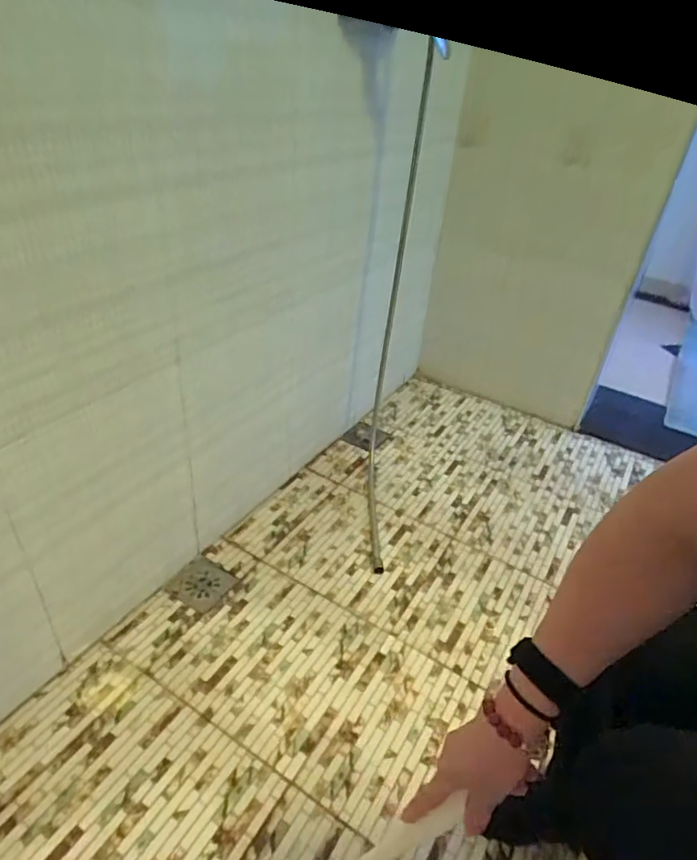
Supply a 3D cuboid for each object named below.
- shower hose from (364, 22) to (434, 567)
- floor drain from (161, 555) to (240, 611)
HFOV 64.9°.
[{"bbox_3d":[0.109,-0.243,1.164,0.051,0.875,0.672,7,37,1],"label":"shower hose"},{"bbox_3d":[-0.290,0.305,1.092,0.114,0.019,0.102,23,41,14],"label":"floor drain"}]

